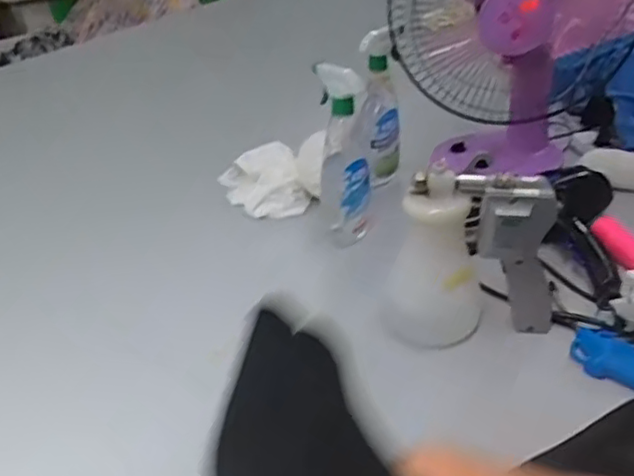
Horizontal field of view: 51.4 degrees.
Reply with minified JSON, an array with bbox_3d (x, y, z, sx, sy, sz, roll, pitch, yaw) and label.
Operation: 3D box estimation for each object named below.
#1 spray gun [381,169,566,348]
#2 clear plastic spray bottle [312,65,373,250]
[{"bbox_3d":[0.172,0.011,0.746,0.182,0.200,0.121,0,31,6],"label":"spray gun"},{"bbox_3d":[0.040,-0.106,0.908,0.074,0.253,0.064,-2,31,2],"label":"clear plastic spray bottle"}]

